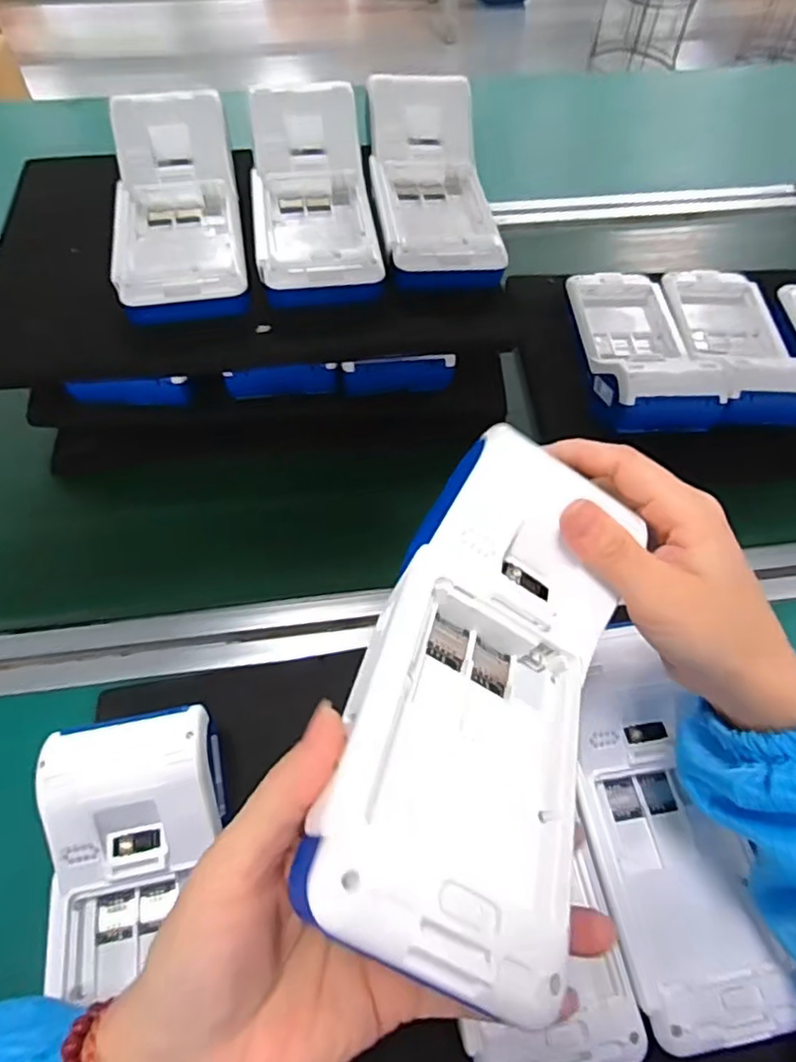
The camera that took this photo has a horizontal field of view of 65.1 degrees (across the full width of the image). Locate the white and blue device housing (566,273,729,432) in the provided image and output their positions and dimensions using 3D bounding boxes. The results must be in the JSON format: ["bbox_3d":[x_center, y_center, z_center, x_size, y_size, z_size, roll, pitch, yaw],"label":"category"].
[{"bbox_3d":[0.195,-0.157,0.506,0.085,0.058,0.189,-1,58,-2],"label":"white and blue device housing"}]

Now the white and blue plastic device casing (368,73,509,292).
[{"bbox_3d":[0.024,-0.246,0.441,0.083,0.062,0.168,-5,58,-5],"label":"white and blue plastic device casing"}]

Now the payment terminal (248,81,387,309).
[{"bbox_3d":[-0.060,-0.229,0.429,0.083,0.064,0.172,-7,58,-6],"label":"payment terminal"}]

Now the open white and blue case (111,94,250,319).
[{"bbox_3d":[-0.148,-0.218,0.413,0.080,0.055,0.171,-10,59,-7],"label":"open white and blue case"}]

